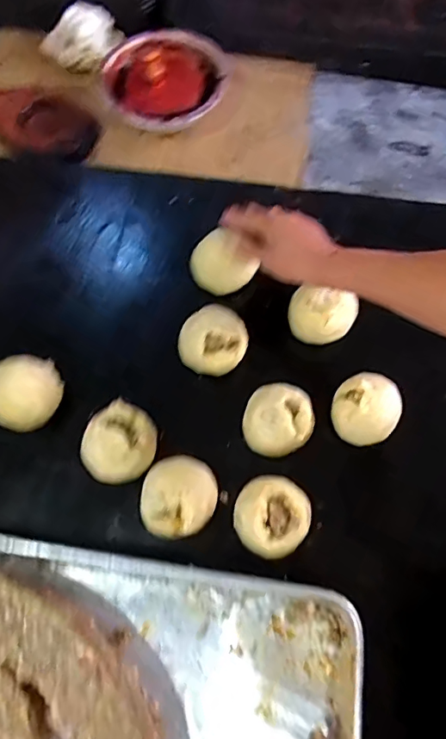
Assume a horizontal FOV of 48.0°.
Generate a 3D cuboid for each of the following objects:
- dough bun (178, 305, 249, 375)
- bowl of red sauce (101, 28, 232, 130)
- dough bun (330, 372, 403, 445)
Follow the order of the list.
[{"bbox_3d":[-0.011,-0.038,0.578,0.075,0.035,0.074,0,66,0],"label":"dough bun"},{"bbox_3d":[-0.083,-0.425,0.747,0.183,0.058,0.167,0,70,-1],"label":"bowl of red sauce"},{"bbox_3d":[0.157,0.042,0.550,0.067,0.042,0.070,0,66,0],"label":"dough bun"}]

